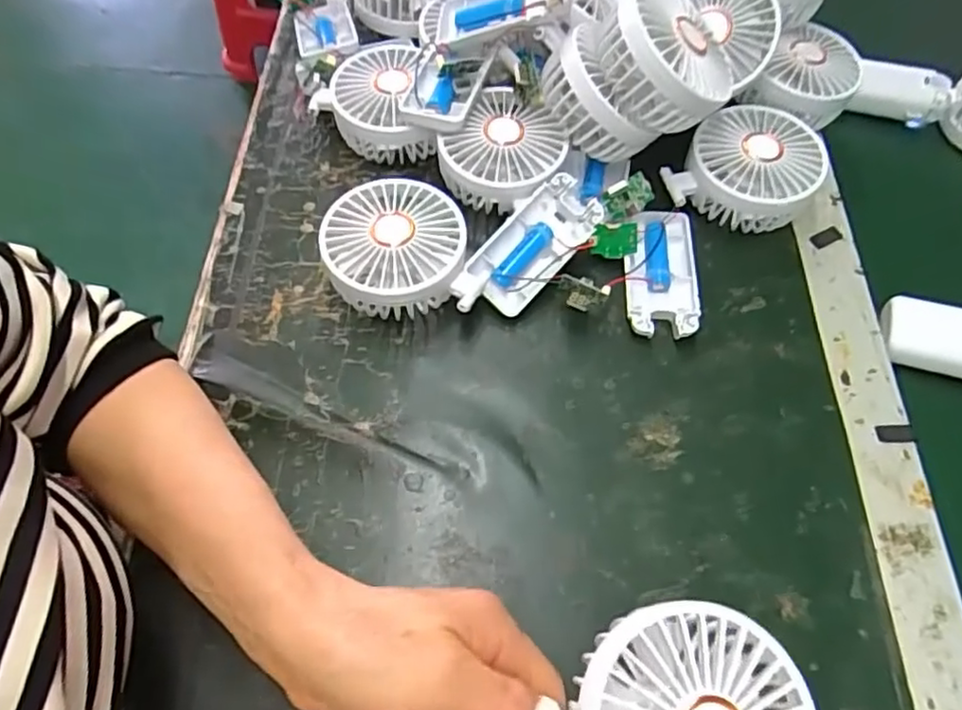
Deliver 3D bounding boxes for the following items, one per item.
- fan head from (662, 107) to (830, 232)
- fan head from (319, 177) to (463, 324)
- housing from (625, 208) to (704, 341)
[{"bbox_3d":[0.178,-0.128,0.447,0.096,0.045,0.084,19,62,7],"label":"fan head"},{"bbox_3d":[-0.053,-0.063,0.409,0.082,0.044,0.084,1,61,-2],"label":"fan head"},{"bbox_3d":[0.116,-0.052,0.423,0.047,0.017,0.092,10,61,2],"label":"housing"}]

